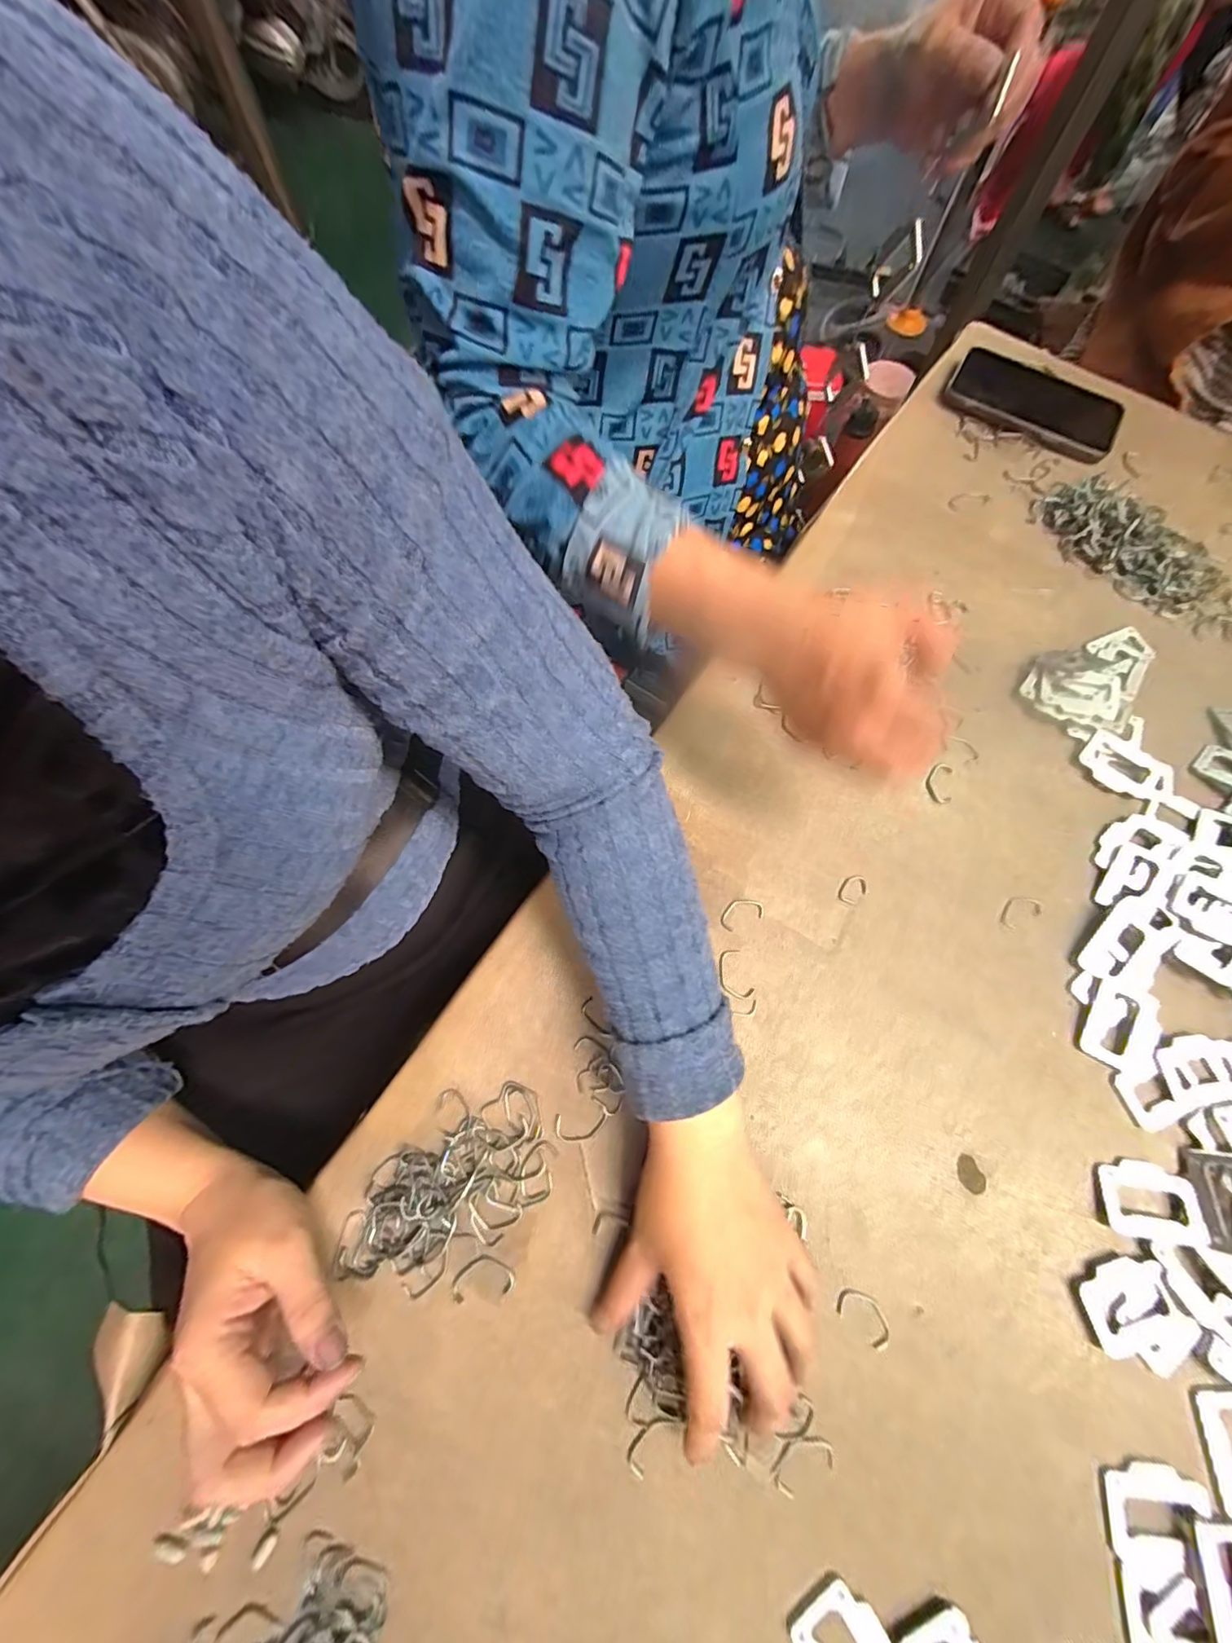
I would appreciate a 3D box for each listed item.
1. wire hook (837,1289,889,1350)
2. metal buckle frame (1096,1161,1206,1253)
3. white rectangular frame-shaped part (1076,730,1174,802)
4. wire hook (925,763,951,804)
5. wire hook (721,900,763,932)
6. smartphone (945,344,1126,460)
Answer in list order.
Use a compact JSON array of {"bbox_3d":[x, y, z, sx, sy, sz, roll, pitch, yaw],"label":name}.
[{"bbox_3d":[0.138,0.274,0.300,0.030,0.004,0.017,40,75,12],"label":"wire hook"},{"bbox_3d":[0.313,0.223,0.317,0.051,0.005,0.040,12,71,3],"label":"metal buckle frame"},{"bbox_3d":[0.382,-0.038,0.407,0.061,0.009,0.039,34,73,10],"label":"white rectangular frame-shaped part"},{"bbox_3d":[0.242,-0.030,0.405,0.021,0.004,0.031,8,71,1],"label":"wire hook"},{"bbox_3d":[0.086,0.063,0.373,0.031,0.004,0.017,-24,73,-9],"label":"wire hook"},{"bbox_3d":[0.407,-0.409,0.528,0.157,0.016,0.084,28,73,8],"label":"smartphone"}]

